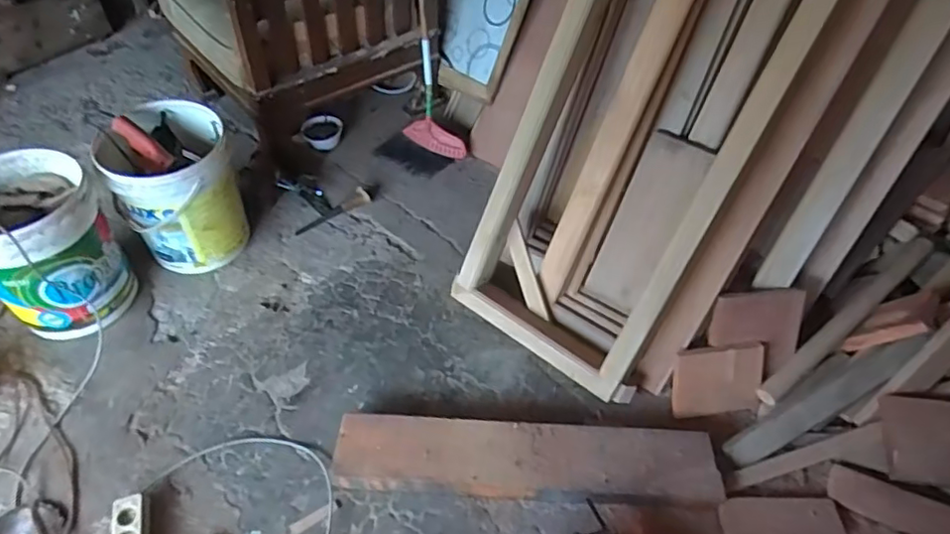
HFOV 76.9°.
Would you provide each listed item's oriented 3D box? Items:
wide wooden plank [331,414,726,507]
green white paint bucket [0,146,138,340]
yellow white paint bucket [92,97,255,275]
[{"bbox_3d":[0.116,0.418,1.303,0.824,0.038,0.159,3,65,-1],"label":"wide wooden plank"},{"bbox_3d":[-1.043,-0.040,1.461,0.301,0.367,0.344,-32,59,-27],"label":"green white paint bucket"},{"bbox_3d":[-0.809,-0.227,1.628,0.284,0.378,0.347,-23,55,-22],"label":"yellow white paint bucket"}]

